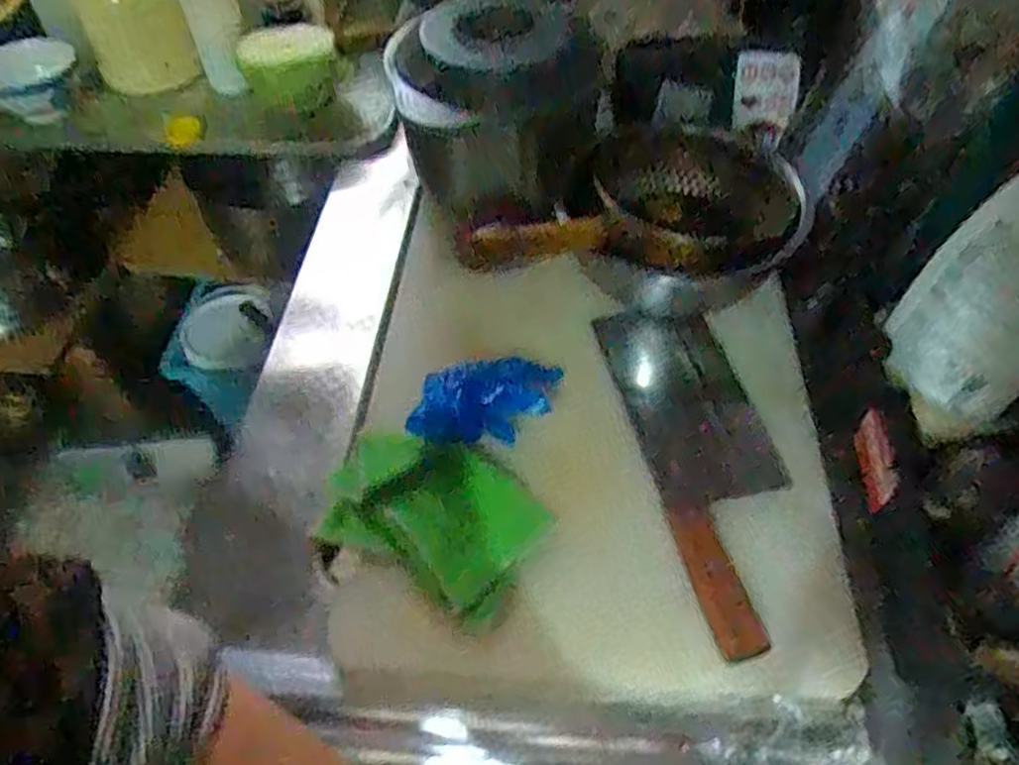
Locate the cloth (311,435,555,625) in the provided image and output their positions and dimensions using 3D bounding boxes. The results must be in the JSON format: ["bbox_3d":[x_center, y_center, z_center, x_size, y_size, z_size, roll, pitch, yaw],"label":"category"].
[{"bbox_3d":[-0.058,0.095,0.538,0.154,0.034,0.104,23,56,19],"label":"cloth"}]

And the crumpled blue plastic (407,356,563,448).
[{"bbox_3d":[-0.019,0.016,0.575,0.119,0.025,0.065,-5,52,-2],"label":"crumpled blue plastic"}]

